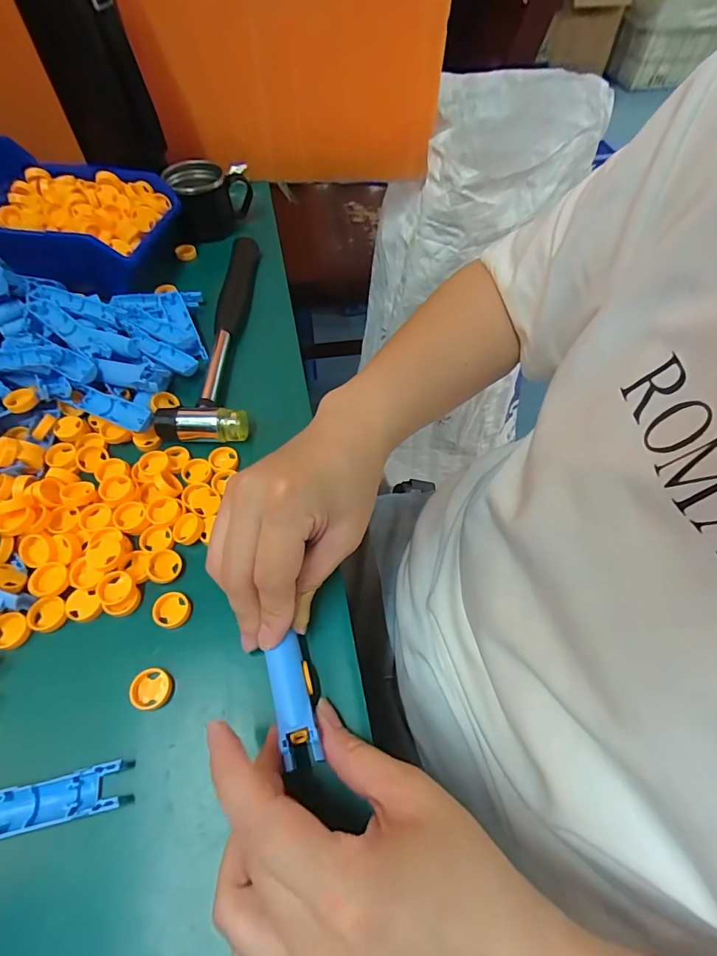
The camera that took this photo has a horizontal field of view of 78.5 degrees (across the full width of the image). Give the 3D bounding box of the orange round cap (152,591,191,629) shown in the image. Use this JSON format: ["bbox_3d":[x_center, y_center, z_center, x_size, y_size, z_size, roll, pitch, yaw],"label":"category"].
[{"bbox_3d":[-0.108,0.076,0.253,0.020,0.005,0.020,0,58,0],"label":"orange round cap"}]

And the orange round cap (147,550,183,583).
[{"bbox_3d":[-0.117,0.053,0.265,0.018,0.006,0.019,0,58,0],"label":"orange round cap"}]

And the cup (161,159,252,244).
[{"bbox_3d":[-0.149,-0.284,0.451,0.079,0.055,0.064,-24,61,-15],"label":"cup"}]

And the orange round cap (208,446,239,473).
[{"bbox_3d":[-0.094,-0.013,0.307,0.019,0.004,0.020,0,58,0],"label":"orange round cap"}]

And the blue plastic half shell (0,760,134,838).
[{"bbox_3d":[-0.149,0.153,0.206,0.076,0.017,0.019,-10,59,-7],"label":"blue plastic half shell"}]

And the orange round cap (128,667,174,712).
[{"bbox_3d":[-0.109,0.112,0.232,0.020,0.005,0.020,-9,58,-6],"label":"orange round cap"}]

